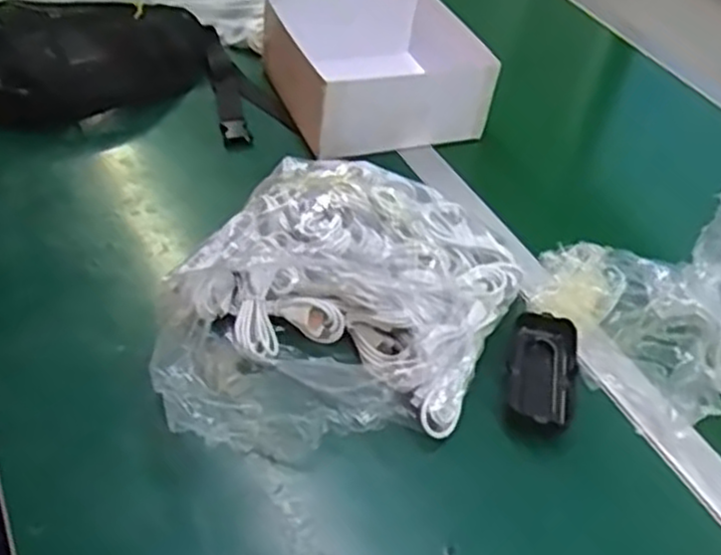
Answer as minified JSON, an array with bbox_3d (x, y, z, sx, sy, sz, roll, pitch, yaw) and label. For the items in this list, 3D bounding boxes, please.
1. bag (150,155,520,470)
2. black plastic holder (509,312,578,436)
[{"bbox_3d":[-0.012,0.011,0.625,0.255,0.091,0.301,15,44,8],"label":"bag"},{"bbox_3d":[0.147,0.079,0.619,0.051,0.028,0.114,12,44,5],"label":"black plastic holder"}]

